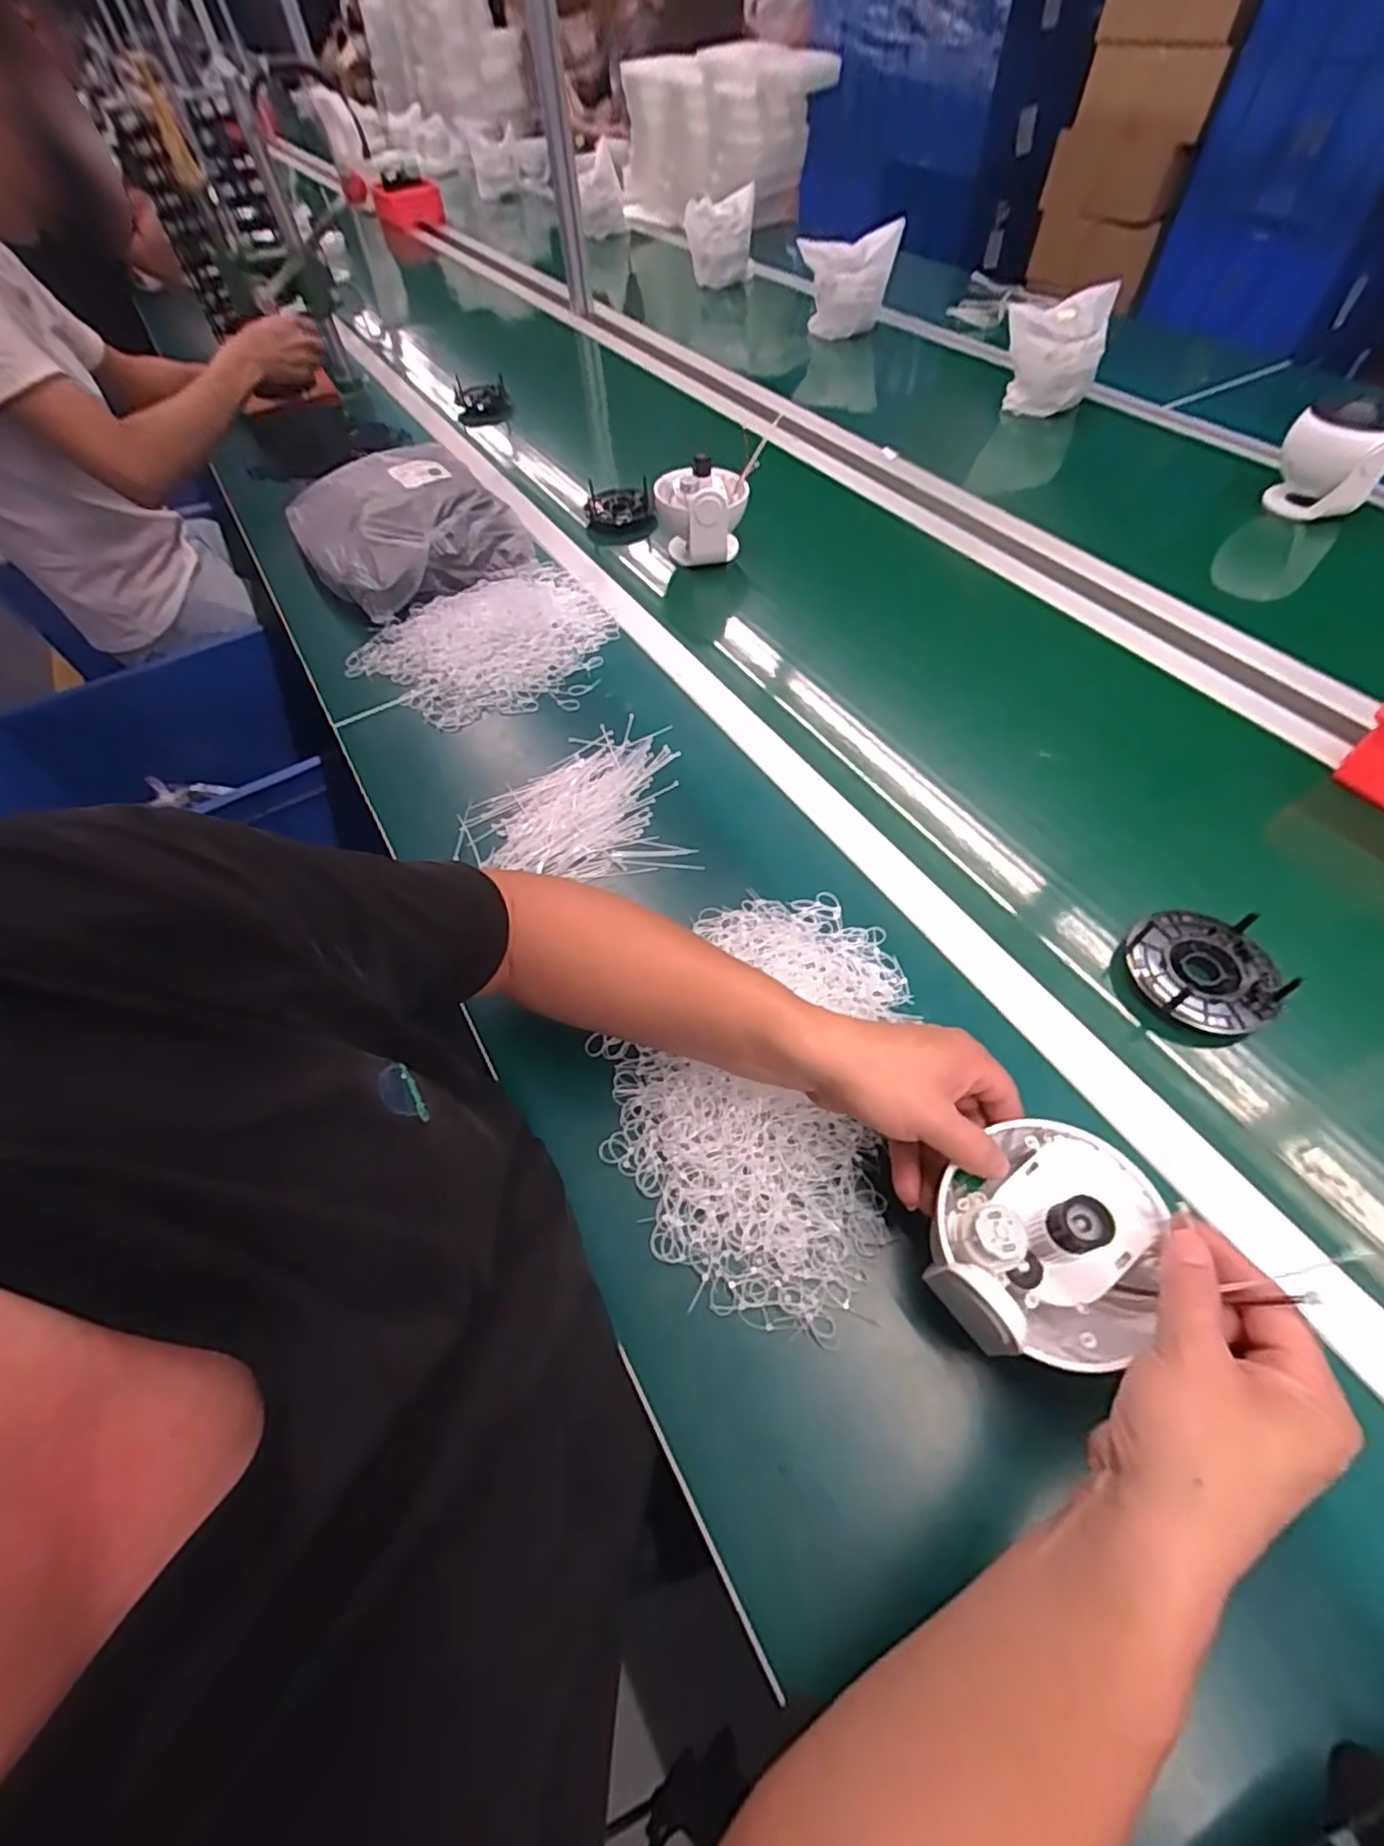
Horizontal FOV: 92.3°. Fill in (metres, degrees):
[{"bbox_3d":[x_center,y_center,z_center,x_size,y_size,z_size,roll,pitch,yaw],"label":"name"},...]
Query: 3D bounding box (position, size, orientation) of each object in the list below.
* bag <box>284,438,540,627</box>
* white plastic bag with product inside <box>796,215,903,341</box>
[{"bbox_3d":[-0.388,-0.538,0.890,0.255,0.076,0.302,-31,60,-19],"label":"bag"},{"bbox_3d":[0.316,-1.309,1.379,0.197,0.186,0.075,-8,80,-7],"label":"white plastic bag with product inside"}]

